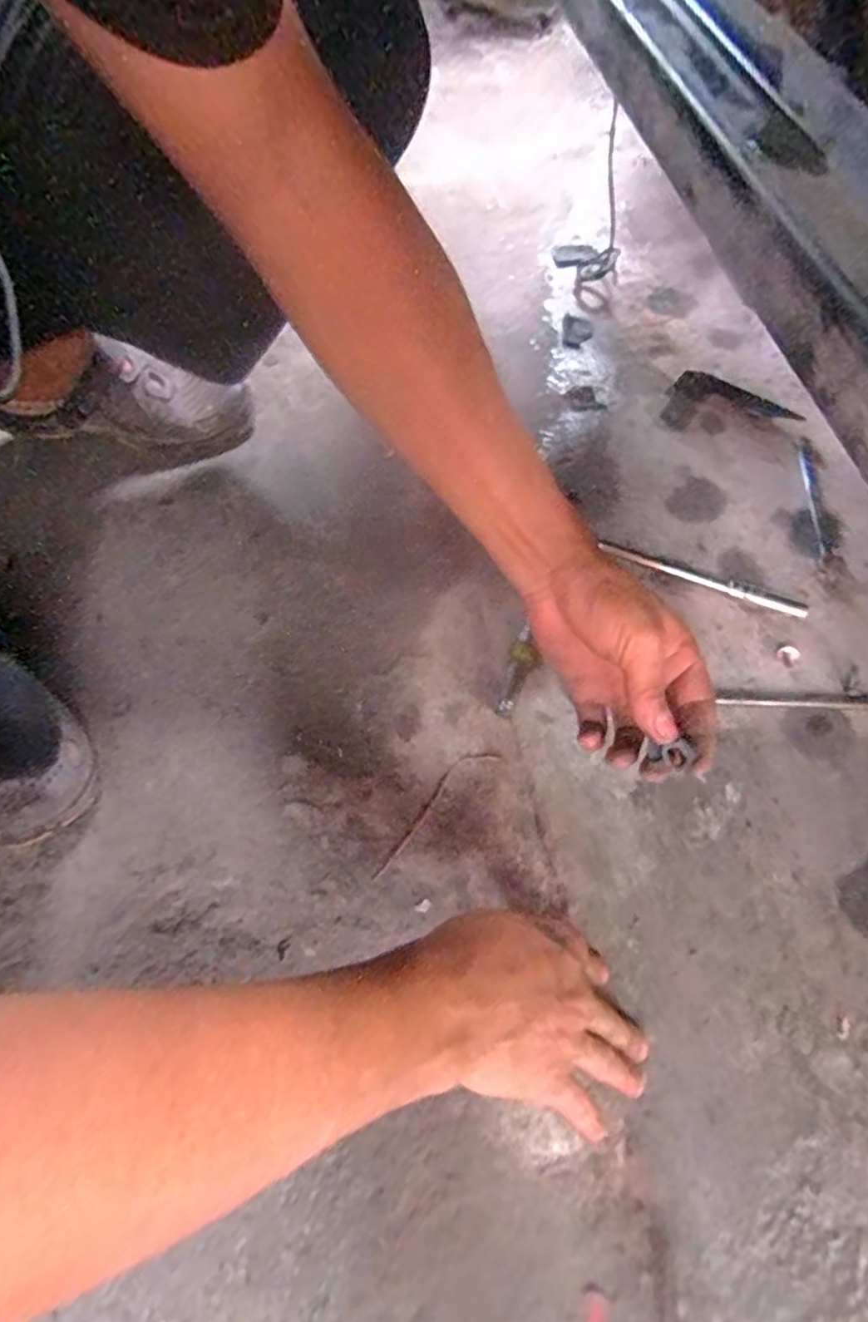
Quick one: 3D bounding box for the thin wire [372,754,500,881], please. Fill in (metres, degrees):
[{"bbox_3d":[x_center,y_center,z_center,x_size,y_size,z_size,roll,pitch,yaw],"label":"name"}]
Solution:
[{"bbox_3d":[-0.003,0.111,0.455,0.129,0.007,0.022,-42,68,-16],"label":"thin wire"}]

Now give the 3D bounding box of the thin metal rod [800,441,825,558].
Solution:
[{"bbox_3d":[0.356,-0.151,0.560,0.013,0.009,0.131,4,64,6],"label":"thin metal rod"}]

